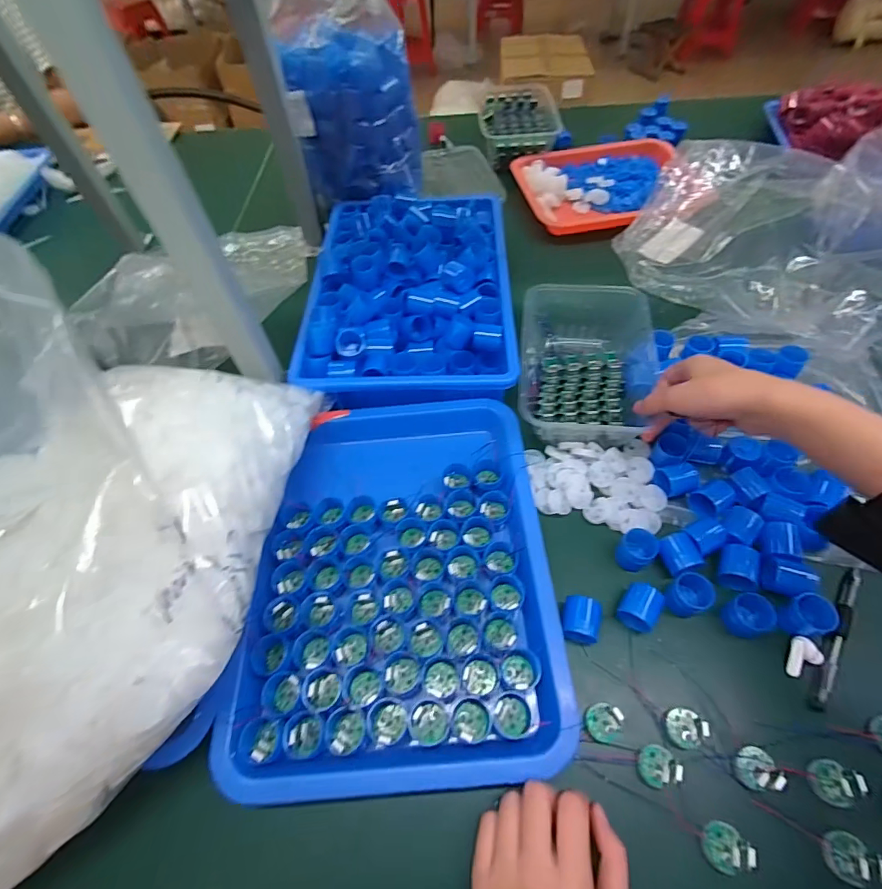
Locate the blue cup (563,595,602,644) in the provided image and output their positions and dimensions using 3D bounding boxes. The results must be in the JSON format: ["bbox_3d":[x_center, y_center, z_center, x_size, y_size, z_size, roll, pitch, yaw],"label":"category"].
[{"bbox_3d":[0.115,0.146,0.372,0.027,0.028,0.036,14,58,12],"label":"blue cup"}]

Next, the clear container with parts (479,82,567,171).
[{"bbox_3d":[0.141,-0.602,0.844,0.142,0.053,0.210,-5,56,0],"label":"clear container with parts"}]

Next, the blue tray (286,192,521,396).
[{"bbox_3d":[-0.038,-0.204,0.564,0.240,0.057,0.342,-1,56,3],"label":"blue tray"}]

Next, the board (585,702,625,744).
[{"bbox_3d":[0.121,0.206,0.333,0.024,0.010,0.025,-6,63,11],"label":"board"}]

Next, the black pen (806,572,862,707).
[{"bbox_3d":[0.318,0.152,0.358,0.012,0.007,0.126,32,64,22],"label":"black pen"}]

